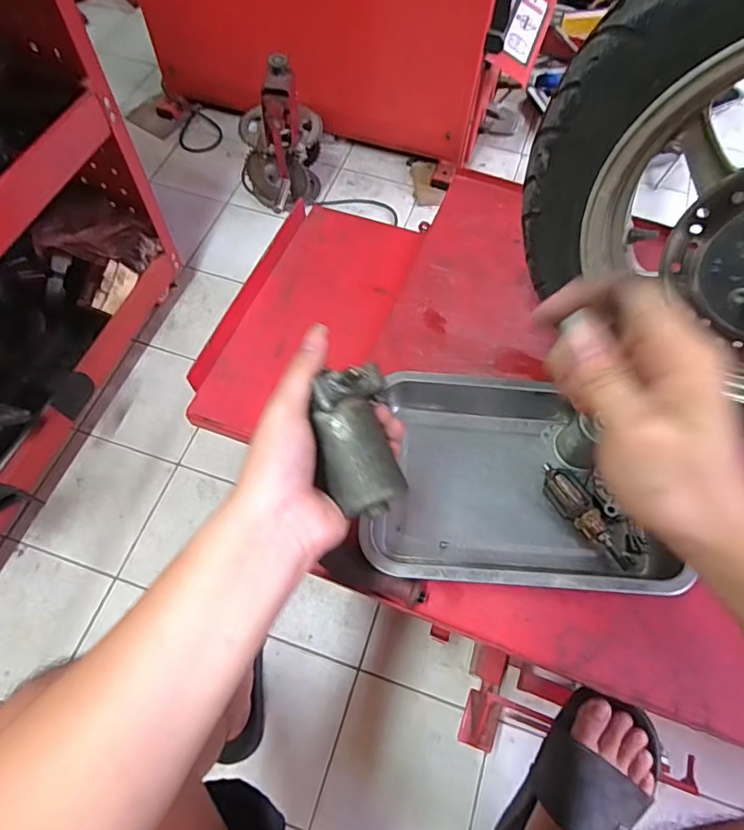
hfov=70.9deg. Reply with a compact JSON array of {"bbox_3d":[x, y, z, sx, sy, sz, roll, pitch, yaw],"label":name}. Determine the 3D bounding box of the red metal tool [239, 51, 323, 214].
[{"bbox_3d":[-0.189,-0.553,1.068,0.176,0.280,0.173,-7,64,-5],"label":"red metal tool"}]

